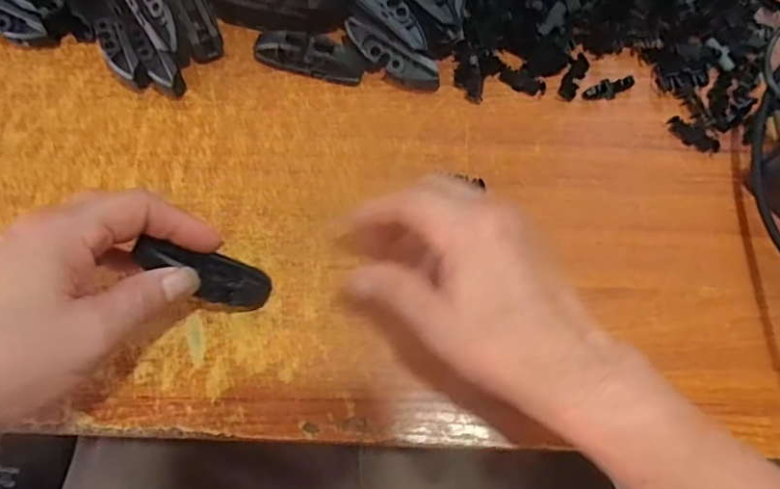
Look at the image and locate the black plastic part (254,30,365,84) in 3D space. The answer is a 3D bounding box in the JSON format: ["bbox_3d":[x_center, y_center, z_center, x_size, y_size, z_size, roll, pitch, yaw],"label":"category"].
[{"bbox_3d":[-0.053,-0.123,0.377,0.071,0.020,0.019,15,69,3],"label":"black plastic part"}]

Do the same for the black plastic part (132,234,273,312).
[{"bbox_3d":[-0.095,0.016,0.302,0.069,0.014,0.026,25,68,-21],"label":"black plastic part"}]

